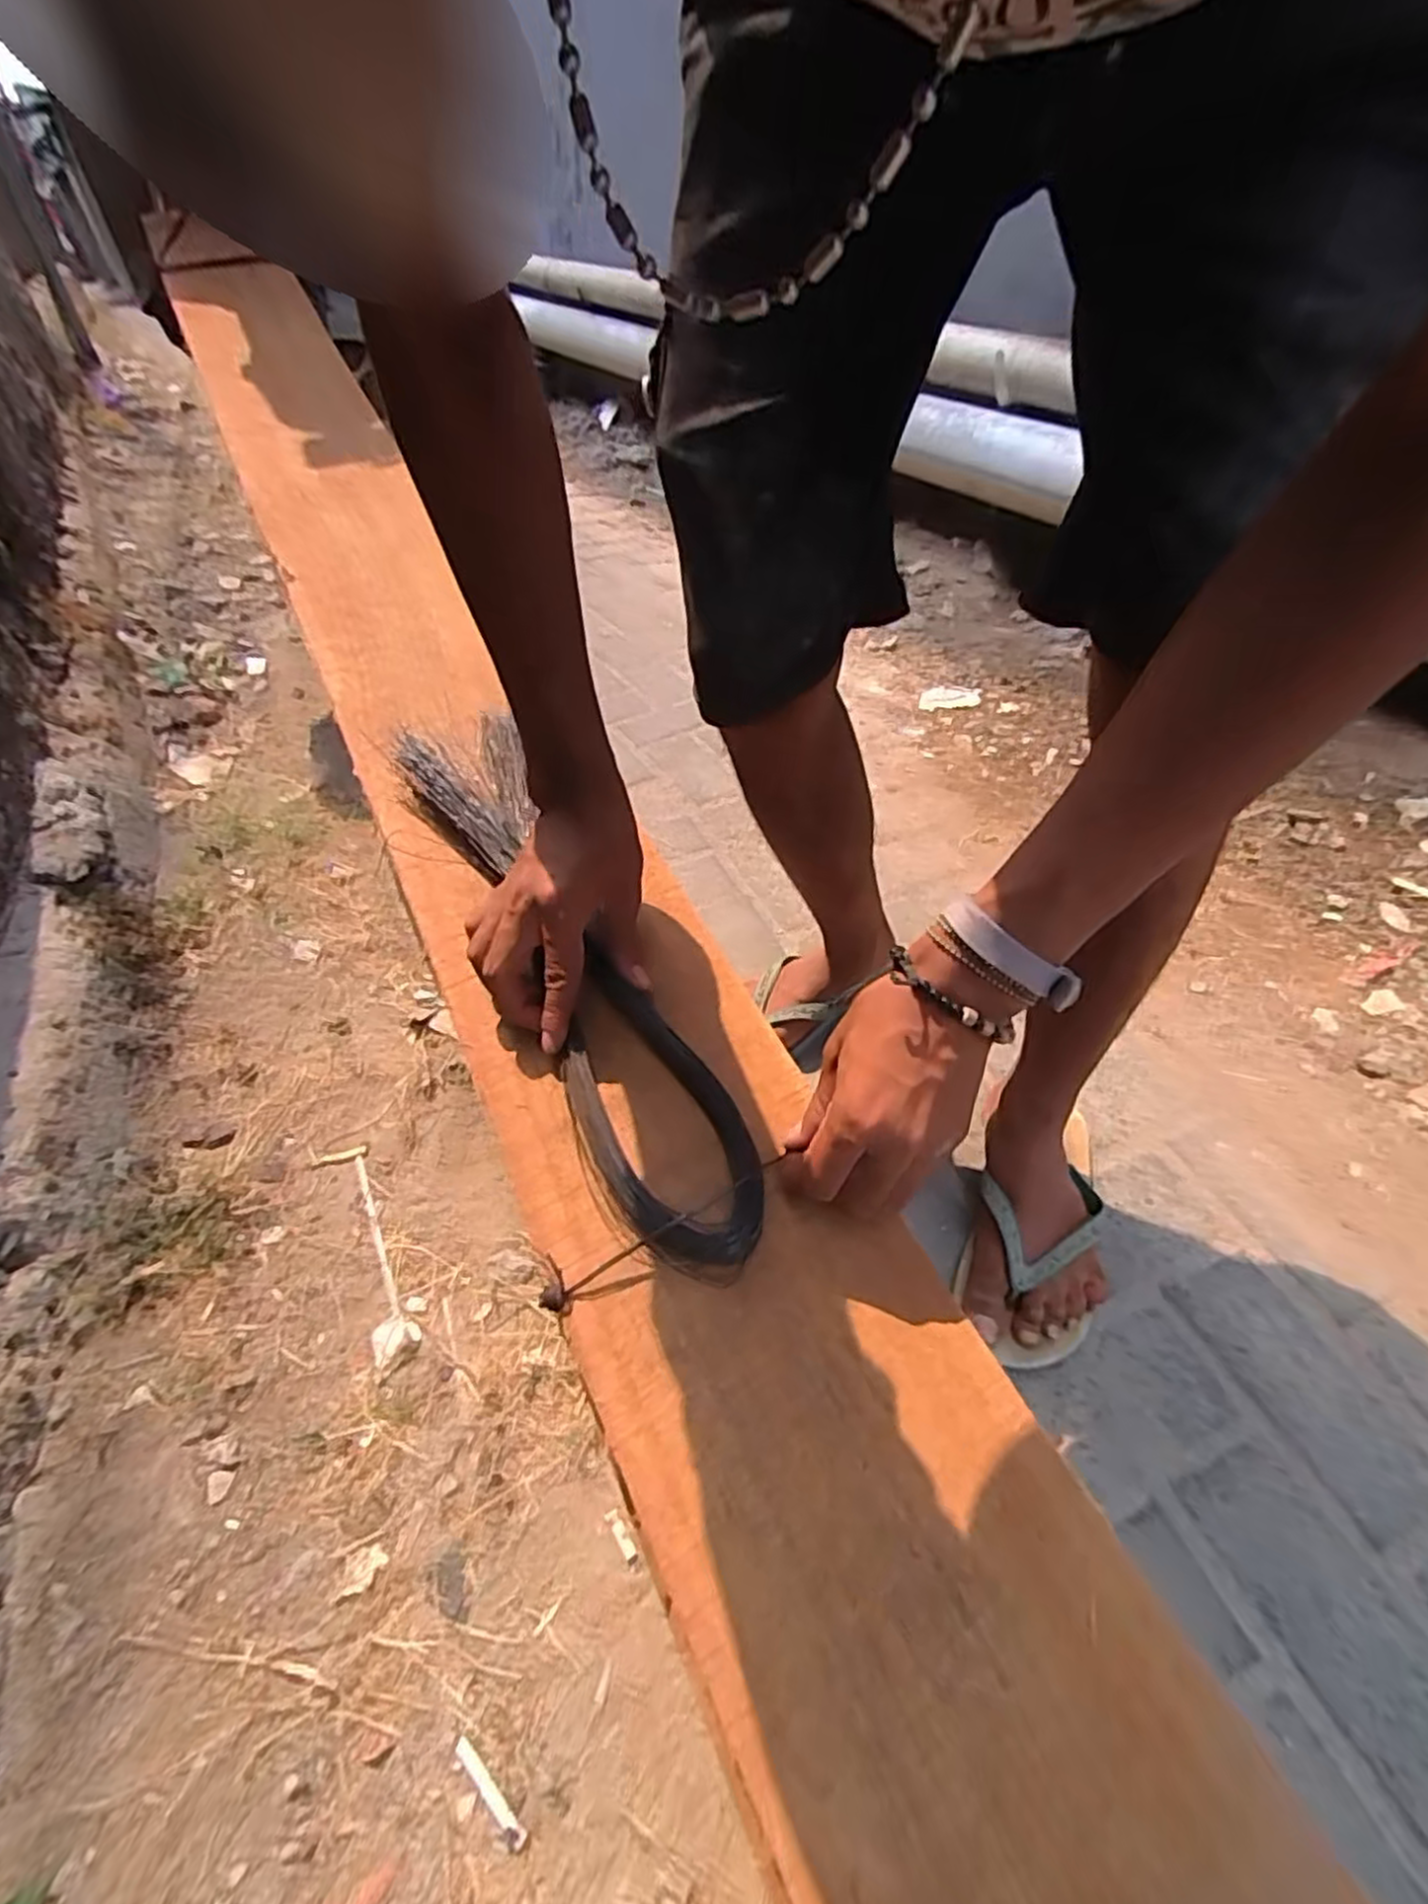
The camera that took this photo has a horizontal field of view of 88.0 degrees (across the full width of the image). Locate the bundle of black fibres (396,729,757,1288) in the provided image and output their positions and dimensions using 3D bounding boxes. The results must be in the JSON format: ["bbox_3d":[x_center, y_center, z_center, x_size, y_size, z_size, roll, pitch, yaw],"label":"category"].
[{"bbox_3d":[-0.099,0.000,0.478,0.087,0.038,0.435,-23,62,-21],"label":"bundle of black fibres"}]

